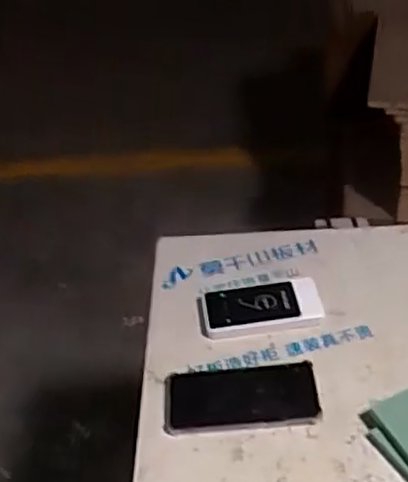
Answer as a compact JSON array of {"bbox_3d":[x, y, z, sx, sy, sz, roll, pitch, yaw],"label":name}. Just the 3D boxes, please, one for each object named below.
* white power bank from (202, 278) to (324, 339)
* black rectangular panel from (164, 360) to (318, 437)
[{"bbox_3d":[0.072,0.082,0.821,0.141,0.017,0.074,-9,41,-1],"label":"white power bank"},{"bbox_3d":[0.040,0.172,0.726,0.164,0.011,0.073,-6,41,2],"label":"black rectangular panel"}]

